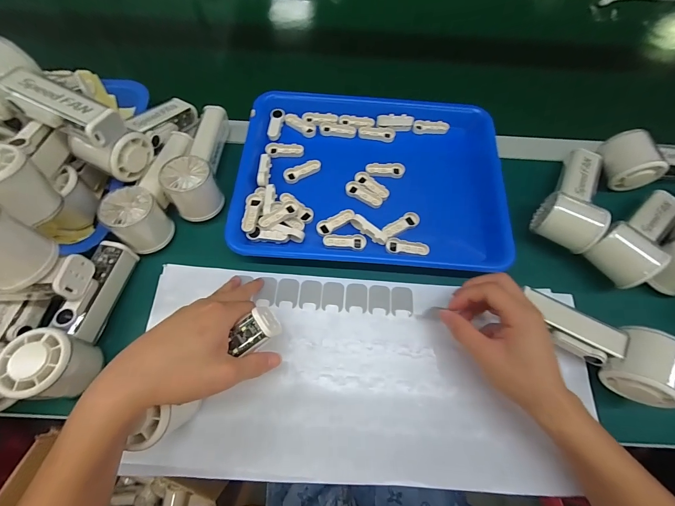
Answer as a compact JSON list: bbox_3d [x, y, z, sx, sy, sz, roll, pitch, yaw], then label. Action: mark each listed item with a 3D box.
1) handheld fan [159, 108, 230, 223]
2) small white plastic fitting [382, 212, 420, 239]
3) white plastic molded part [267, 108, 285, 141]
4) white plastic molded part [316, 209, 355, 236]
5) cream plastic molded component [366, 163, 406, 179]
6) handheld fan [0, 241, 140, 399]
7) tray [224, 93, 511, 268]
[{"bbox_3d":[-0.174,-0.122,0.384,0.055,0.057,0.156,-1,70,-2],"label":"handheld fan"},{"bbox_3d":[0.078,-0.034,0.377,0.053,0.009,0.020,-33,73,-11],"label":"small white plastic fitting"},{"bbox_3d":[-0.087,-0.183,0.434,0.018,0.009,0.050,3,70,1],"label":"white plastic molded part"},{"bbox_3d":[-0.003,-0.040,0.379,0.051,0.004,0.019,-32,73,-11],"label":"white plastic molded part"},{"bbox_3d":[0.065,-0.112,0.407,0.052,0.004,0.021,5,70,2],"label":"cream plastic molded component"},{"bbox_3d":[-0.263,0.060,0.303,0.058,0.065,0.154,4,70,2],"label":"handheld fan"},{"bbox_3d":[0.043,-0.108,0.396,0.326,0.026,0.247,4,70,1],"label":"tray"}]

